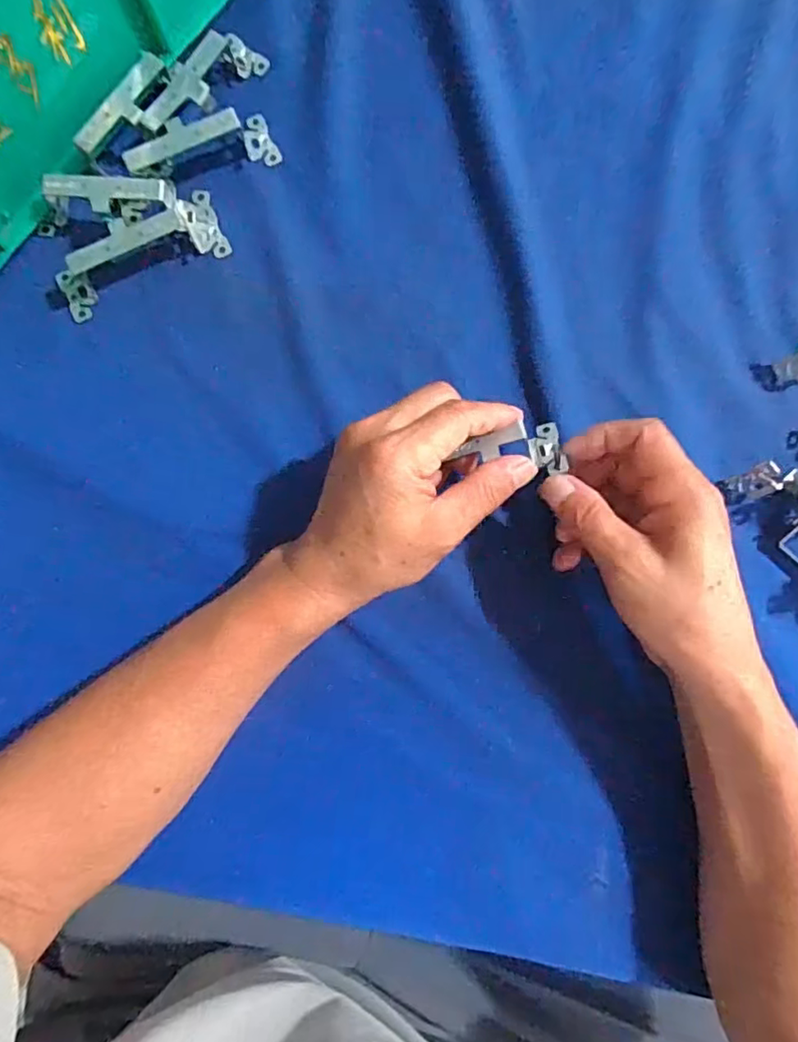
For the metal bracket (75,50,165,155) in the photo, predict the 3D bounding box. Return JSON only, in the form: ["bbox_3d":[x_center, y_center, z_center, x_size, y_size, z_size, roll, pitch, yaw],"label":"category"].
[{"bbox_3d":[-0.163,-0.245,0.347,0.020,0.009,0.070,39,89,2],"label":"metal bracket"}]

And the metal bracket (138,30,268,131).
[{"bbox_3d":[-0.119,-0.269,0.357,0.030,0.018,0.091,37,69,2],"label":"metal bracket"}]

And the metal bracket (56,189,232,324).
[{"bbox_3d":[-0.160,-0.163,0.356,0.106,0.033,0.040,-32,87,0],"label":"metal bracket"}]

